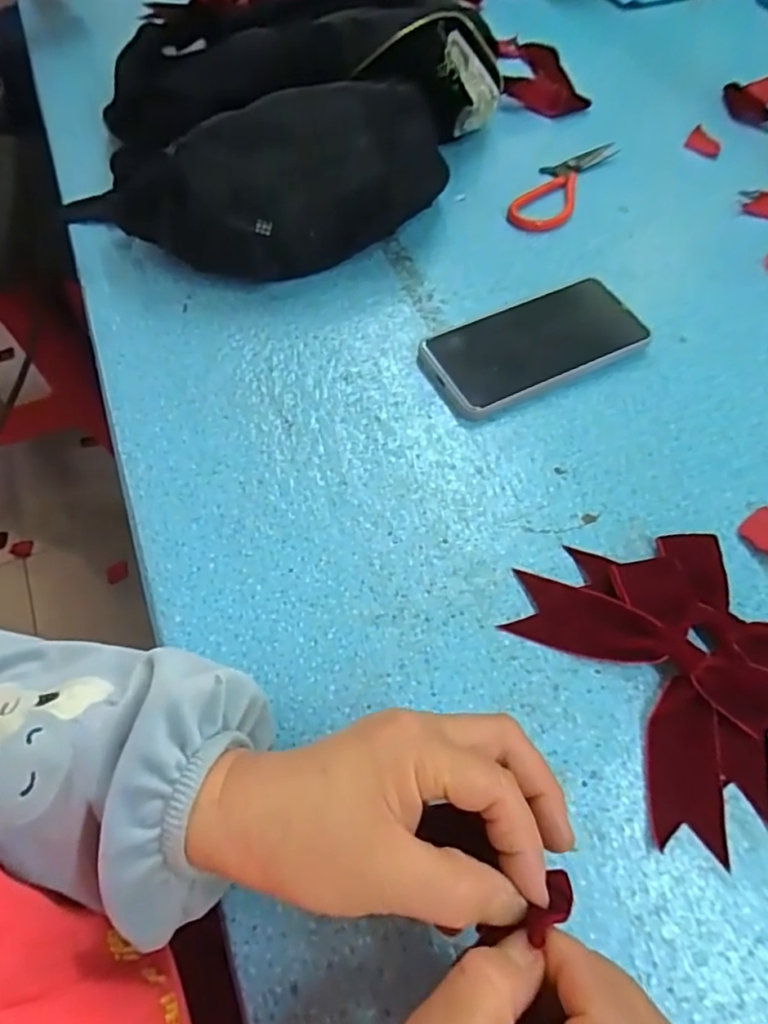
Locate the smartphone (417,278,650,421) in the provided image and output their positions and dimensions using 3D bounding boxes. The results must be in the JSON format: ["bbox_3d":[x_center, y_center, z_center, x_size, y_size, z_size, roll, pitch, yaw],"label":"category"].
[{"bbox_3d":[0.109,-0.123,0.461,0.157,0.017,0.076,-22,63,-14],"label":"smartphone"}]

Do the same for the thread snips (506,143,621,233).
[{"bbox_3d":[0.164,-0.303,0.573,0.049,0.007,0.154,29,63,14],"label":"thread snips"}]

